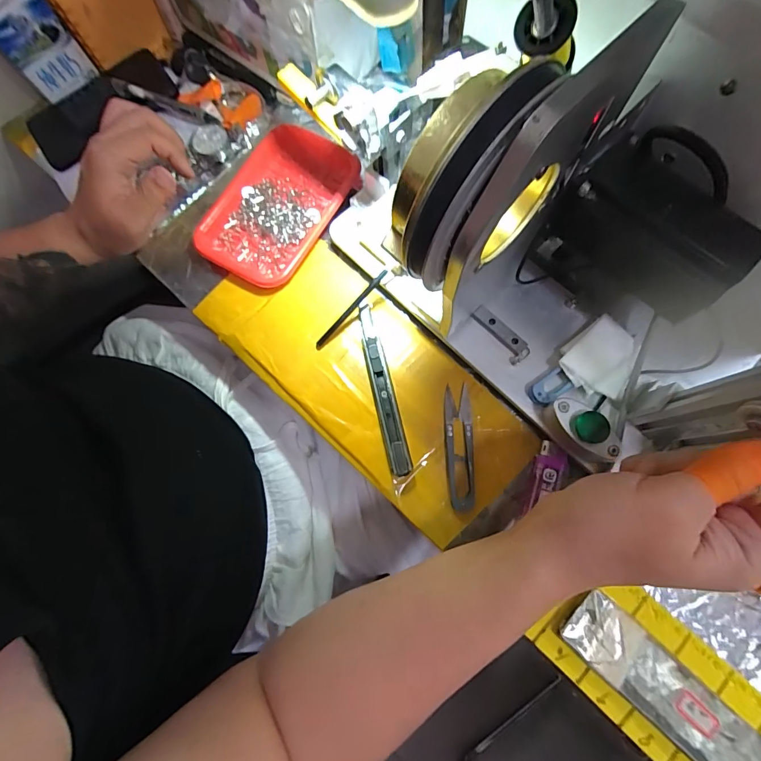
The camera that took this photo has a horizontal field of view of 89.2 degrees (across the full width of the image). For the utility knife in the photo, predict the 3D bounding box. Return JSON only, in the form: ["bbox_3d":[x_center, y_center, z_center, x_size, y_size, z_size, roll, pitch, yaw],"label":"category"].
[{"bbox_3d":[0.001,0.006,0.336,0.017,0.016,0.152,-15,76,0],"label":"utility knife"}]

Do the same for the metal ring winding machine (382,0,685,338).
[{"bbox_3d":[0.064,-0.112,0.209,0.143,0.110,0.057,-43,77,-6],"label":"metal ring winding machine"}]

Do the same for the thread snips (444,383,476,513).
[{"bbox_3d":[0.066,0.056,0.323,0.022,0.005,0.102,-2,76,4],"label":"thread snips"}]

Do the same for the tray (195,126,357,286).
[{"bbox_3d":[-0.101,-0.175,0.384,0.111,0.022,0.172,25,79,9],"label":"tray"}]

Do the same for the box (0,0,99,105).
[{"bbox_3d":[-0.349,-0.341,0.394,0.067,0.085,0.032,-40,77,-6],"label":"box"}]

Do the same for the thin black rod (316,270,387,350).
[{"bbox_3d":[-0.027,-0.064,0.348,0.091,0.007,0.006,-46,76,11],"label":"thin black rod"}]

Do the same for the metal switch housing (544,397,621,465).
[{"bbox_3d":[0.151,0.037,0.292,0.024,0.035,0.054,-38,77,-5],"label":"metal switch housing"}]

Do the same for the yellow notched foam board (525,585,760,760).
[{"bbox_3d":[0.248,0.259,0.244,0.317,0.032,0.079,42,83,12],"label":"yellow notched foam board"}]

